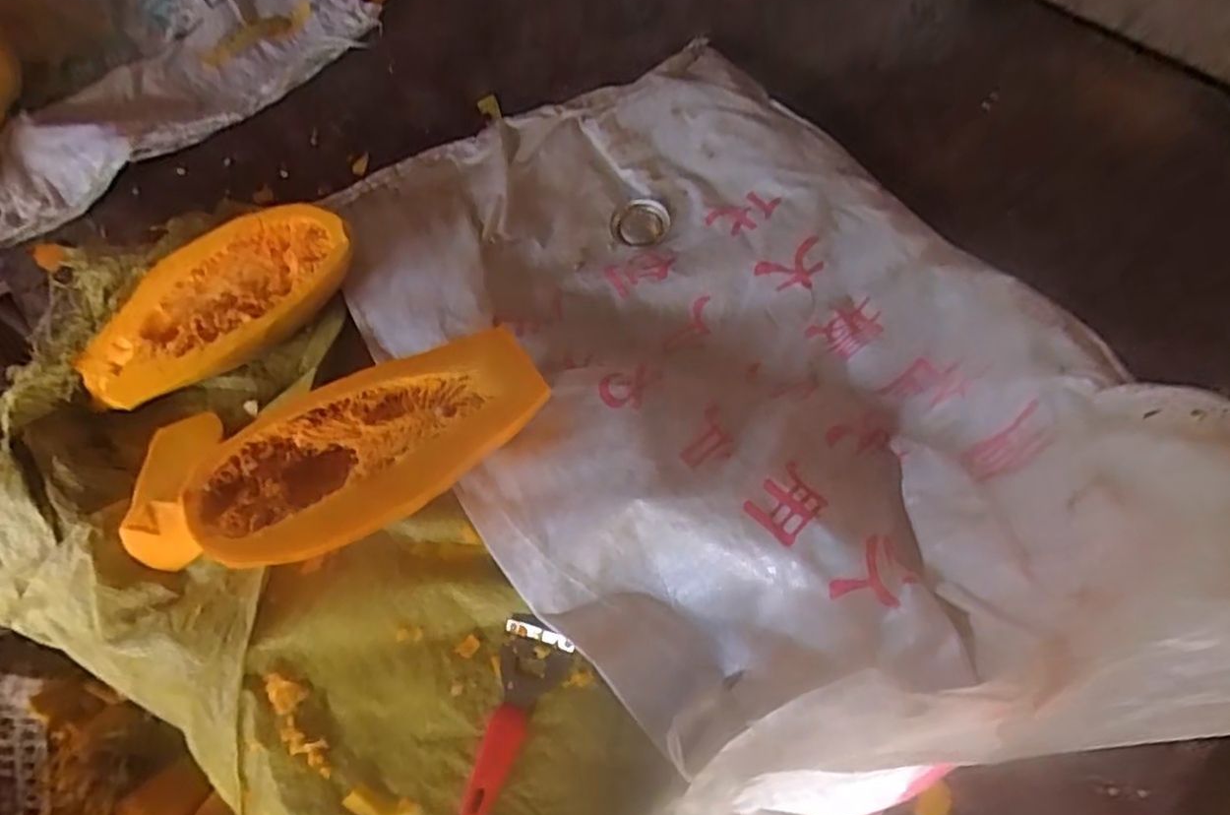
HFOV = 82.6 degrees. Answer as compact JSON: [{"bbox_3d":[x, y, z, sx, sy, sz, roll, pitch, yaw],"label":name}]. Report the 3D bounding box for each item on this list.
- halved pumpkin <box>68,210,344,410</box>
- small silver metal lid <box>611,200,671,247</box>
[{"bbox_3d":[-0.412,-0.100,0.724,0.298,0.070,0.124,-28,65,-14],"label":"halved pumpkin"},{"bbox_3d":[0.031,-0.214,0.814,0.065,0.007,0.064,-3,74,10],"label":"small silver metal lid"}]

